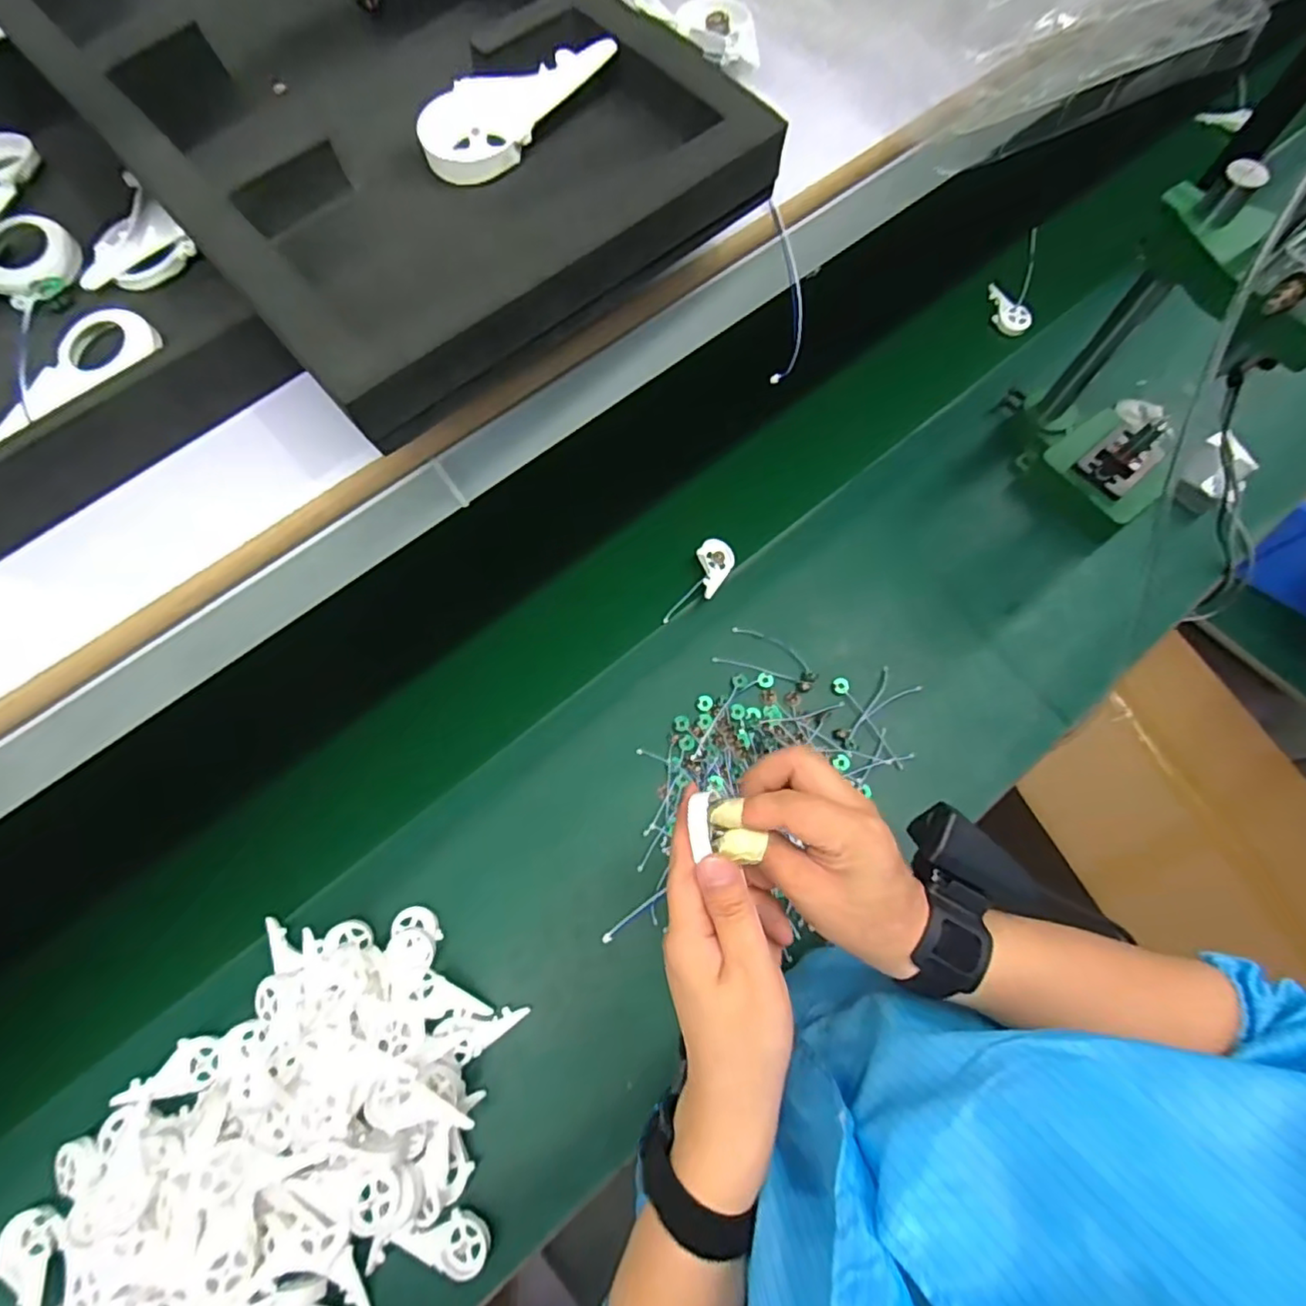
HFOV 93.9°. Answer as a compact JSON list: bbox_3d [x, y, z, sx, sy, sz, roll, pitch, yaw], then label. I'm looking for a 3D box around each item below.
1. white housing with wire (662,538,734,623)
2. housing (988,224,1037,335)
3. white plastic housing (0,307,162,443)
[{"bbox_3d":[0.061,-0.087,0.739,0.046,0.033,0.120,25,75,9],"label":"white housing with wire"},{"bbox_3d":[0.517,-0.526,0.878,0.055,0.018,0.132,6,104,38],"label":"housing"},{"bbox_3d":[-0.272,-0.130,0.284,0.084,0.014,0.038,-42,76,-10],"label":"white plastic housing"}]

